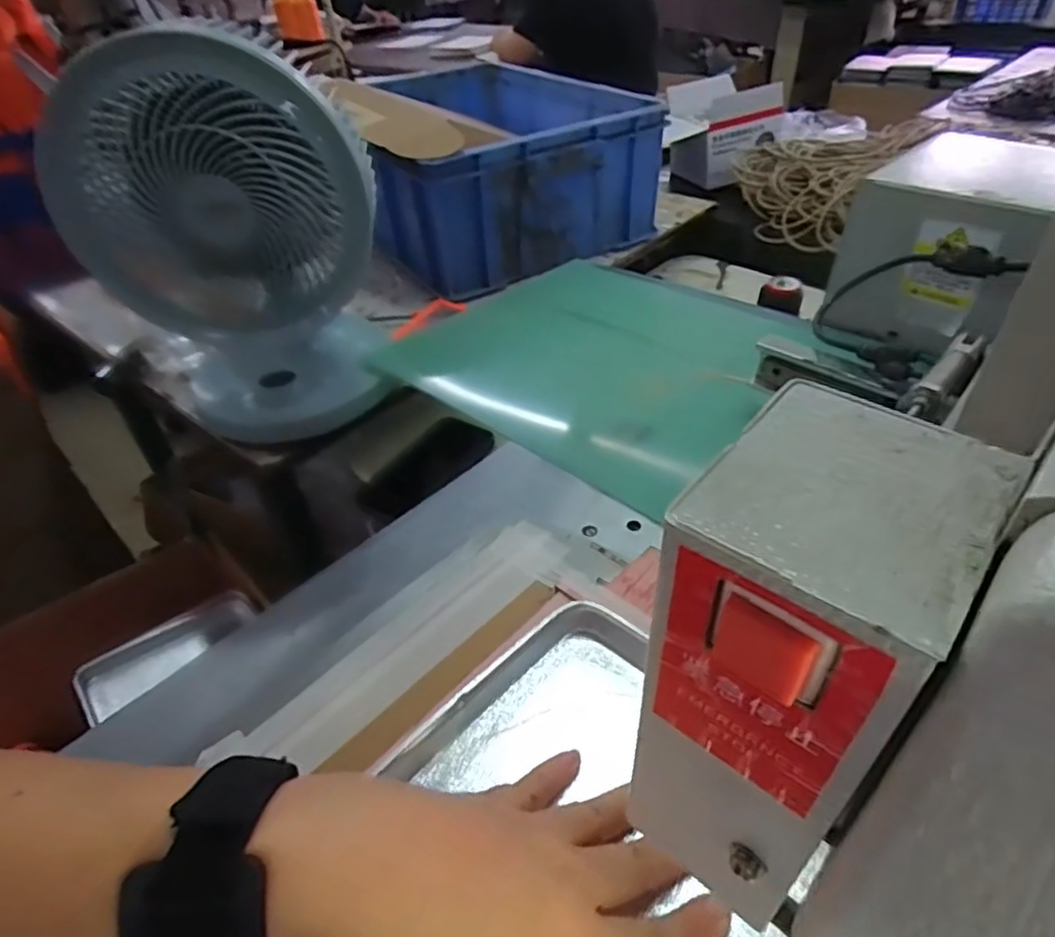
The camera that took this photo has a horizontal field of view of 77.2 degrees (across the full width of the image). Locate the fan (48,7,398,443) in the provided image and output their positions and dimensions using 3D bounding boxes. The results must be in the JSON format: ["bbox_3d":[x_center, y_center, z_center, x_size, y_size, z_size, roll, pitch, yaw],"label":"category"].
[{"bbox_3d":[-0.257,-0.189,0.572,0.207,0.303,0.209,-27,46,-24],"label":"fan"}]

